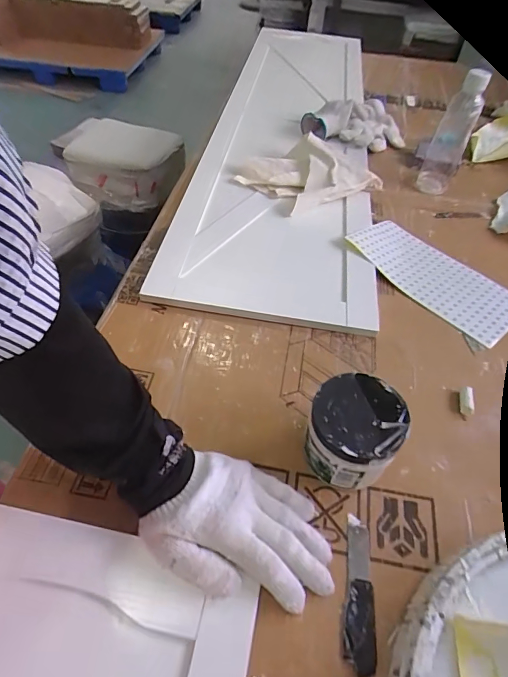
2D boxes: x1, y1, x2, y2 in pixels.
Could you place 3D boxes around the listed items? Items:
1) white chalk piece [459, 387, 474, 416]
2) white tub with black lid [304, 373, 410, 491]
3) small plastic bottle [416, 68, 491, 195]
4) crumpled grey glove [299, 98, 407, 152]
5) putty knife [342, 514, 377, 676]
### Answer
[{"bbox_3d":[0.223,0.065,0.436,0.013,0.008,0.030,8,67,6],"label":"white chalk piece"},{"bbox_3d":[0.089,0.087,0.378,0.077,0.076,0.081,0,52,0],"label":"white tub with black lid"},{"bbox_3d":[0.304,-0.315,0.637,0.051,0.175,0.059,18,54,13],"label":"small plastic bottle"},{"bbox_3d":[0.180,-0.389,0.762,0.186,0.071,0.096,-16,54,-12],"label":"crumpled grey glove"},{"bbox_3d":[0.085,0.202,0.334,0.024,0.004,0.108,7,52,5],"label":"putty knife"}]

